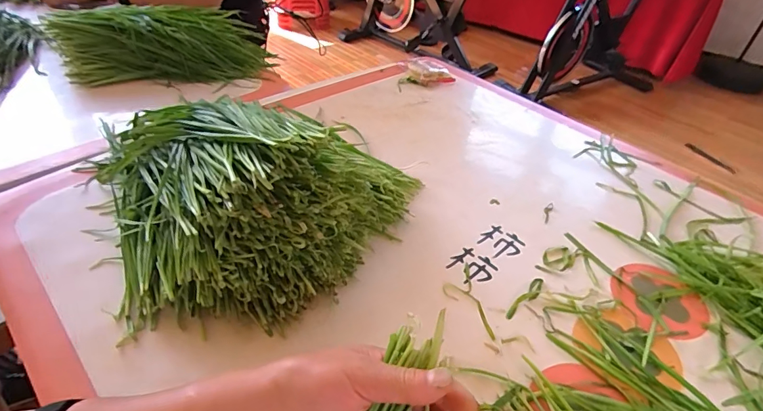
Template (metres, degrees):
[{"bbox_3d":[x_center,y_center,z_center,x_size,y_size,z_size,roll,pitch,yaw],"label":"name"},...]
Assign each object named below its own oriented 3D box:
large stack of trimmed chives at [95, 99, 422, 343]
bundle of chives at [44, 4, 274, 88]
[{"bbox_3d":[-0.145,-0.039,0.459,0.299,0.138,0.301,-23,48,-30],"label":"large stack of trimmed chives"},{"bbox_3d":[-0.383,-0.291,0.770,0.346,0.085,0.168,-11,43,-20],"label":"bundle of chives"}]

